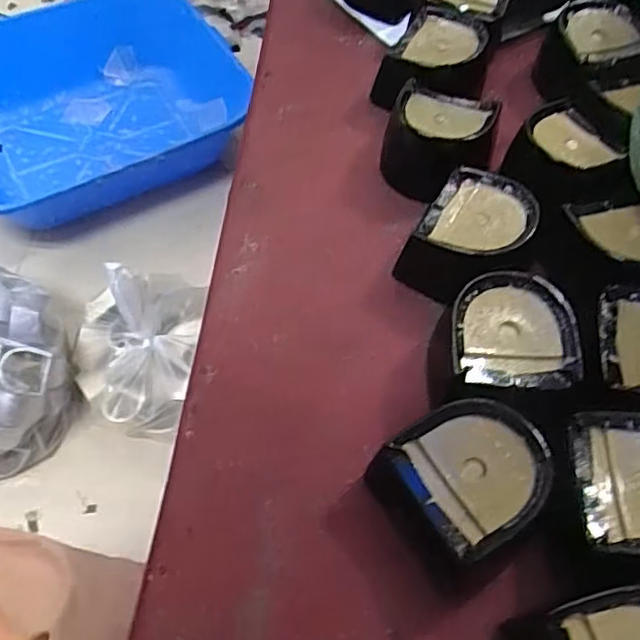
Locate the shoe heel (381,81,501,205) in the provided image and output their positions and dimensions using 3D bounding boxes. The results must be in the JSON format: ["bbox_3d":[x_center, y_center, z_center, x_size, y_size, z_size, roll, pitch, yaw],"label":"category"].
[{"bbox_3d":[0.068,-0.103,0.377,0.061,0.036,0.066,11,58,8],"label":"shoe heel"}]

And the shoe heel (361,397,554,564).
[{"bbox_3d":[0.059,0.069,0.269,0.064,0.040,0.056,-27,61,-15],"label":"shoe heel"}]

